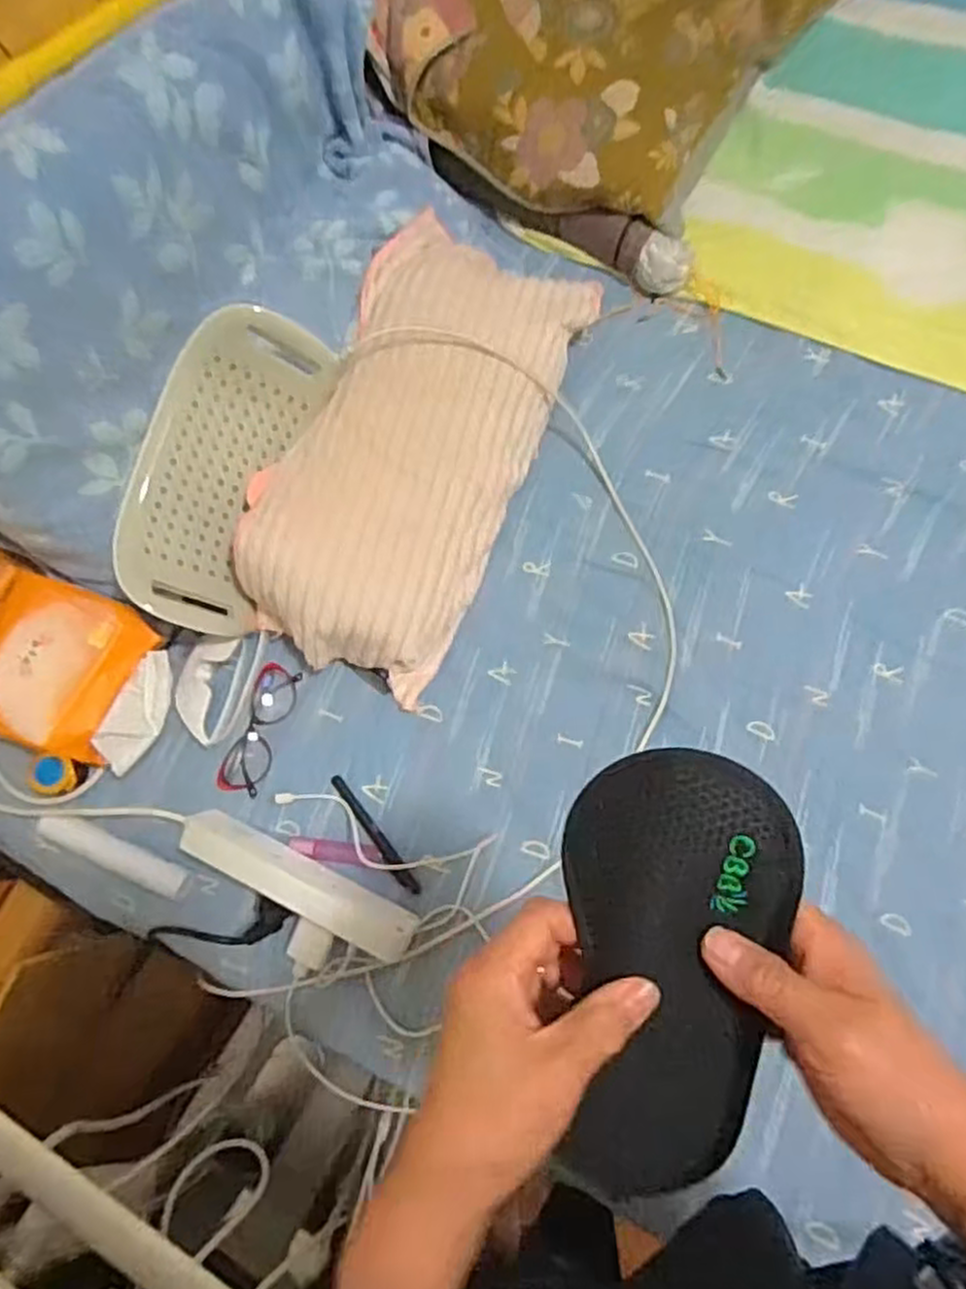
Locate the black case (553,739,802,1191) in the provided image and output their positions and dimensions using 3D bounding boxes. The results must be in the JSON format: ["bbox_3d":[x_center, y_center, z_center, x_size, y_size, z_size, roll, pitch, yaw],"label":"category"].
[{"bbox_3d":[0.081,0.146,0.325,0.089,0.022,0.194,1,99,2],"label":"black case"}]

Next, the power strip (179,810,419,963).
[{"bbox_3d":[-0.172,0.222,0.705,0.227,0.043,0.047,25,77,8],"label":"power strip"}]

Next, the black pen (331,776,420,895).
[{"bbox_3d":[-0.107,0.184,0.731,0.014,0.014,0.138,-37,77,-8],"label":"black pen"}]

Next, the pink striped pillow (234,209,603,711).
[{"bbox_3d":[-0.074,-0.205,0.795,0.232,0.094,0.482,23,76,8],"label":"pink striped pillow"}]

